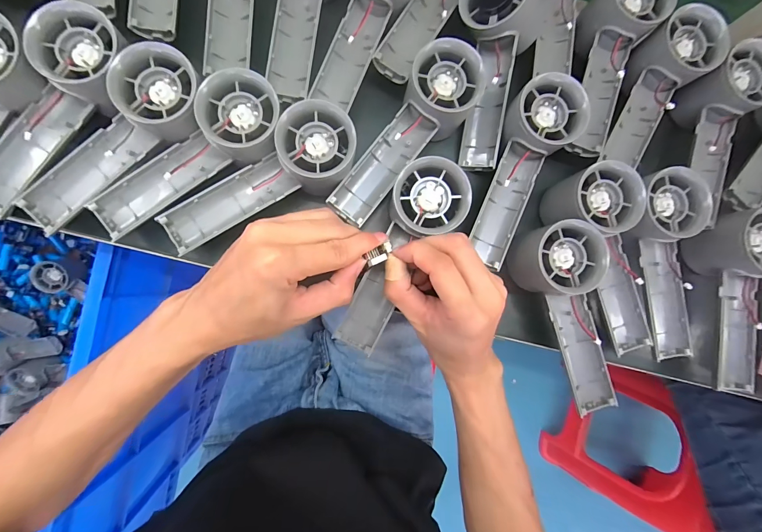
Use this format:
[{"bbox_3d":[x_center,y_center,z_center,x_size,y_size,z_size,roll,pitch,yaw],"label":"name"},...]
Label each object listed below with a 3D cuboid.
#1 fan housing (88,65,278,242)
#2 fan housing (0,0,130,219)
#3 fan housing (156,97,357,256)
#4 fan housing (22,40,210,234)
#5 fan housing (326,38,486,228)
[{"bbox_3d":[-0.144,-0.080,0.246,0.156,0.032,0.053,-35,91,7],"label":"fan housing"},{"bbox_3d":[-0.240,-0.108,0.239,0.052,0.028,0.159,37,97,-3],"label":"fan housing"},{"bbox_3d":[-0.091,-0.065,0.262,0.157,0.048,0.057,-29,91,6],"label":"fan housing"},{"bbox_3d":[-0.194,-0.091,0.242,0.158,0.030,0.055,-42,92,7],"label":"fan housing"},{"bbox_3d":[0.022,-0.099,0.254,0.054,0.035,0.151,37,84,-3],"label":"fan housing"}]

